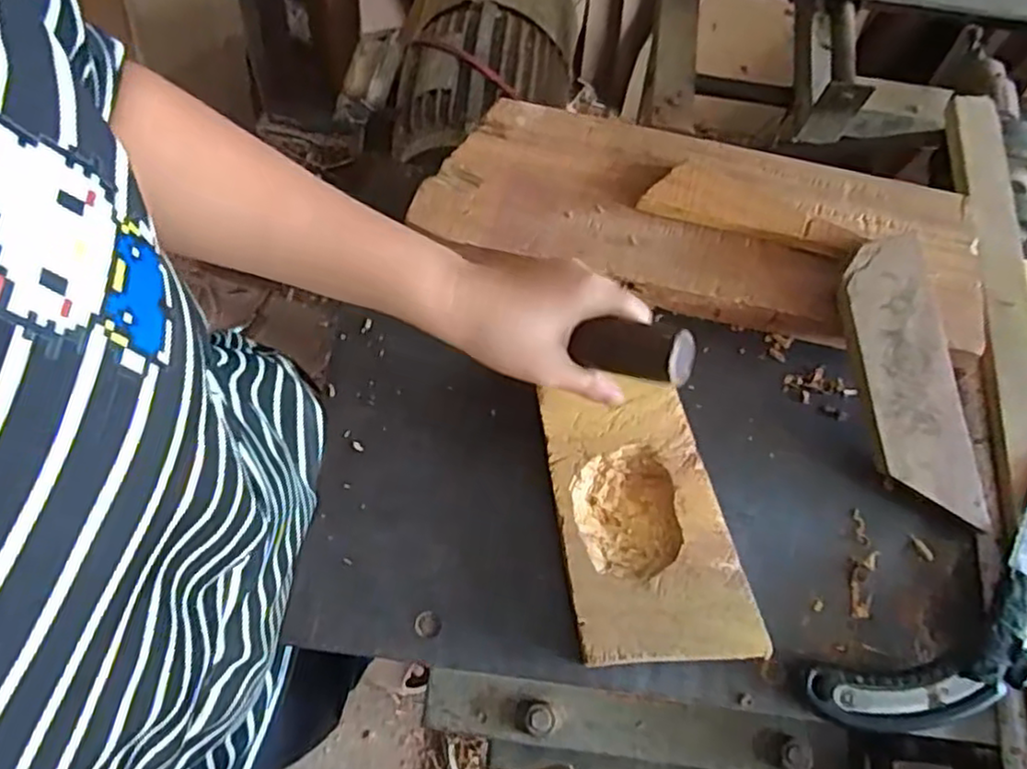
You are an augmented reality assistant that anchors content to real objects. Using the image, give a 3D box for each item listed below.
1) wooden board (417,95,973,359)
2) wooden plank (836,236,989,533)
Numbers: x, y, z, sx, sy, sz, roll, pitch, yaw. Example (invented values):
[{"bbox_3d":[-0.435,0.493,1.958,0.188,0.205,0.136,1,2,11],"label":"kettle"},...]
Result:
[{"bbox_3d":[0.149,-0.128,0.561,0.422,0.035,0.149,16,71,3],"label":"wooden board"},{"bbox_3d":[0.285,0.001,0.514,0.061,0.020,0.206,-13,86,9],"label":"wooden plank"}]

